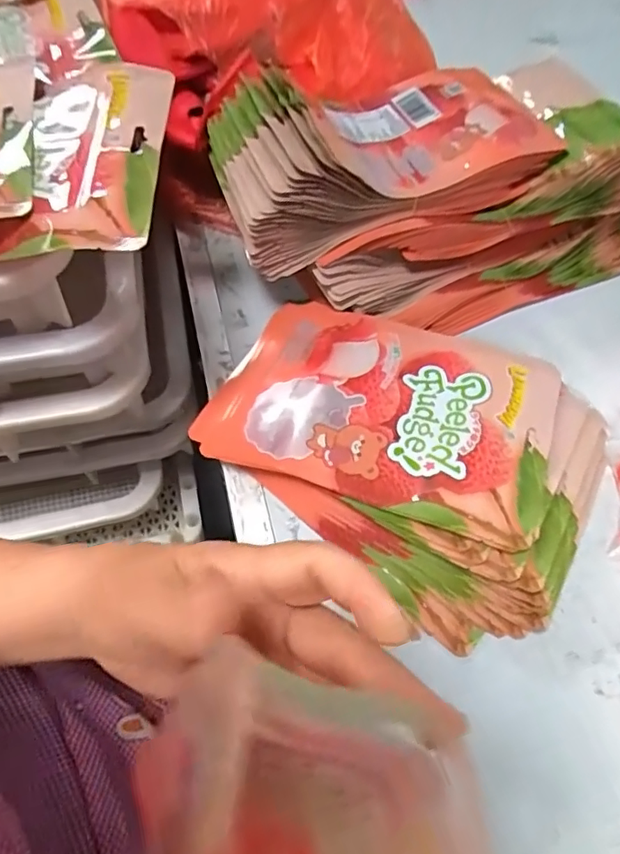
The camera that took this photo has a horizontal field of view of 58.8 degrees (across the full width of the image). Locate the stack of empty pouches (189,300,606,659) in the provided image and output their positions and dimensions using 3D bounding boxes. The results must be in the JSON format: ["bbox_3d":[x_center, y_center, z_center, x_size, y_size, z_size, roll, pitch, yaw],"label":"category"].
[{"bbox_3d":[0.067,0.008,0.404,0.276,0.051,0.197,33,63,17],"label":"stack of empty pouches"}]

